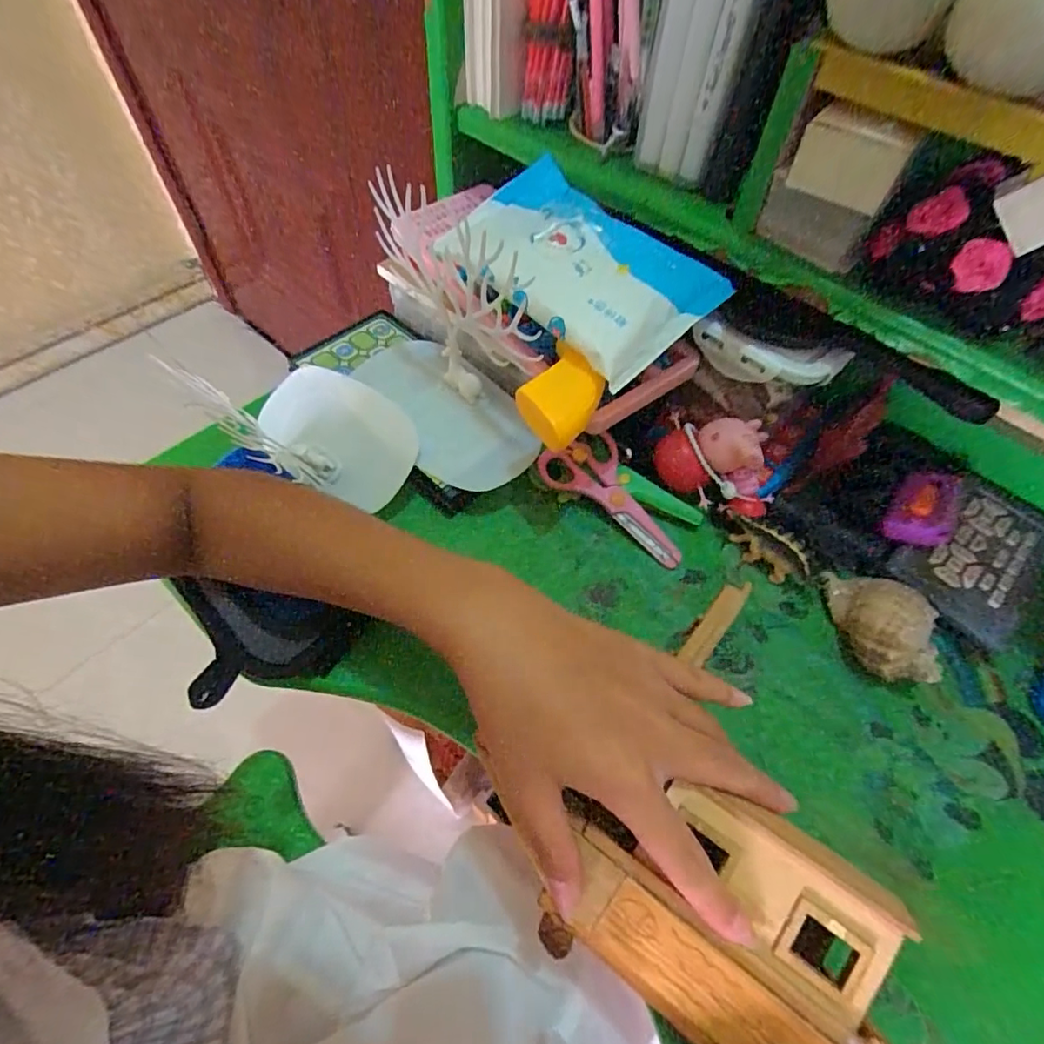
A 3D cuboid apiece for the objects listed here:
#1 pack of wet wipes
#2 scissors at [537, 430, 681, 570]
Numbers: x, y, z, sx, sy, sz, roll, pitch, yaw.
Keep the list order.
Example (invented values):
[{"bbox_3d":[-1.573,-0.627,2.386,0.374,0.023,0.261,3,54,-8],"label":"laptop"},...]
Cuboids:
[{"bbox_3d":[0.031,-0.168,0.348,0.114,0.033,0.173,-38,67,-23],"label":"pack of wet wipes"},{"bbox_3d":[0.070,-0.017,0.390,0.120,0.020,0.053,45,65,9],"label":"scissors"}]

